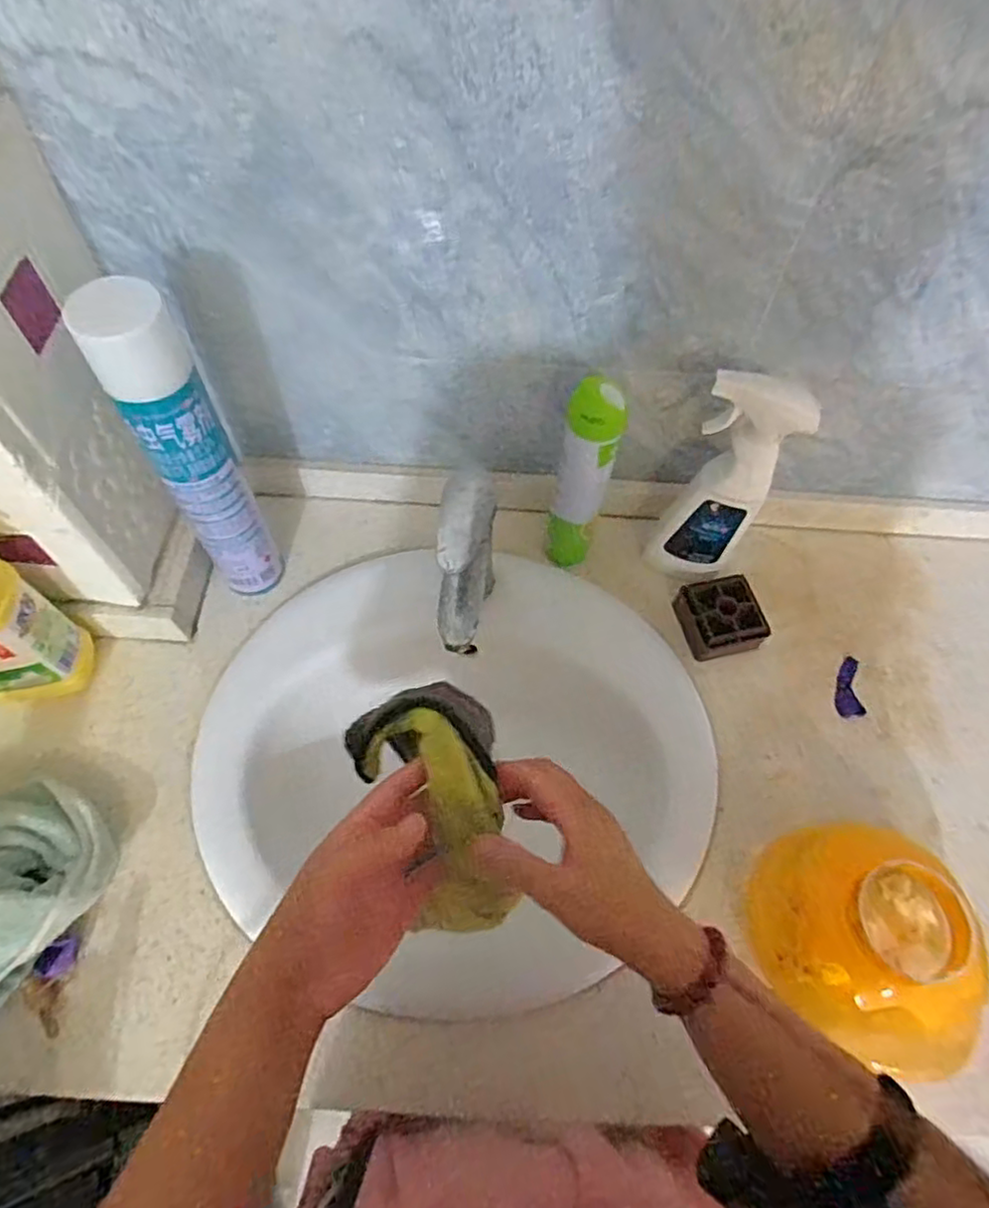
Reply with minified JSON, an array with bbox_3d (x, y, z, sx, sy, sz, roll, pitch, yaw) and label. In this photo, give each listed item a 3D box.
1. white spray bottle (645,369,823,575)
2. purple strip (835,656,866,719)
[{"bbox_3d":[0.222,-0.112,0.662,0.094,0.262,0.049,23,63,10],"label":"white spray bottle"},{"bbox_3d":[0.371,0.086,0.702,0.028,0.004,0.068,8,62,2],"label":"purple strip"}]

